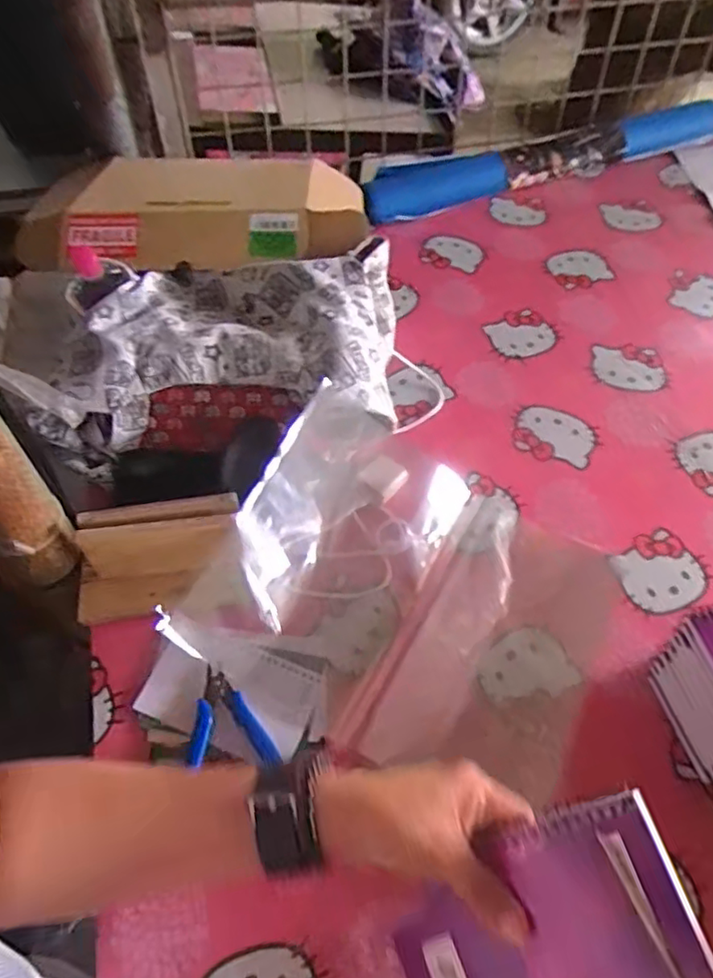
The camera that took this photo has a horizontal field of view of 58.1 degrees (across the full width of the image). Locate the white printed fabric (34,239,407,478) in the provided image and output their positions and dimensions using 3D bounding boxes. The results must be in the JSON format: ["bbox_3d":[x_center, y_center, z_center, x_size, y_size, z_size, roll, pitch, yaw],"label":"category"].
[{"bbox_3d":[-0.130,-0.136,0.640,0.345,0.110,0.203,-9,56,-6],"label":"white printed fabric"}]

